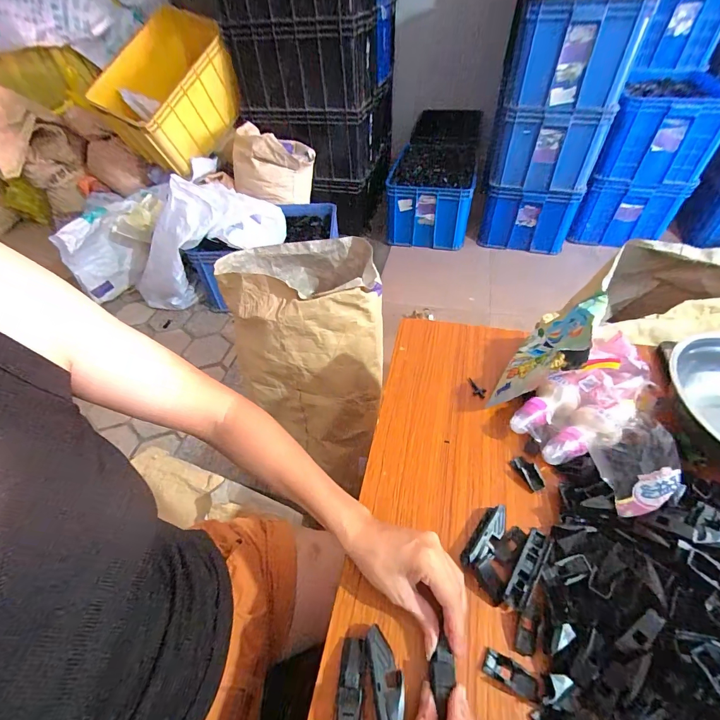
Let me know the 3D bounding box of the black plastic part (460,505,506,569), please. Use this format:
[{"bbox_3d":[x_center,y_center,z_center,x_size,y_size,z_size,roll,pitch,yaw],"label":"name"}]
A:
[{"bbox_3d":[0.125,0.178,0.359,0.024,0.025,0.069,28,55,26],"label":"black plastic part"}]

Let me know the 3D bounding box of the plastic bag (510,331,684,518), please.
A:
[{"bbox_3d":[0.286,0.068,0.403,0.173,0.081,0.154,-28,52,-20],"label":"plastic bag"}]

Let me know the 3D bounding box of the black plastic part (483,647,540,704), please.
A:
[{"bbox_3d":[0.125,0.259,0.296,0.042,0.007,0.018,21,52,21],"label":"black plastic part"}]

